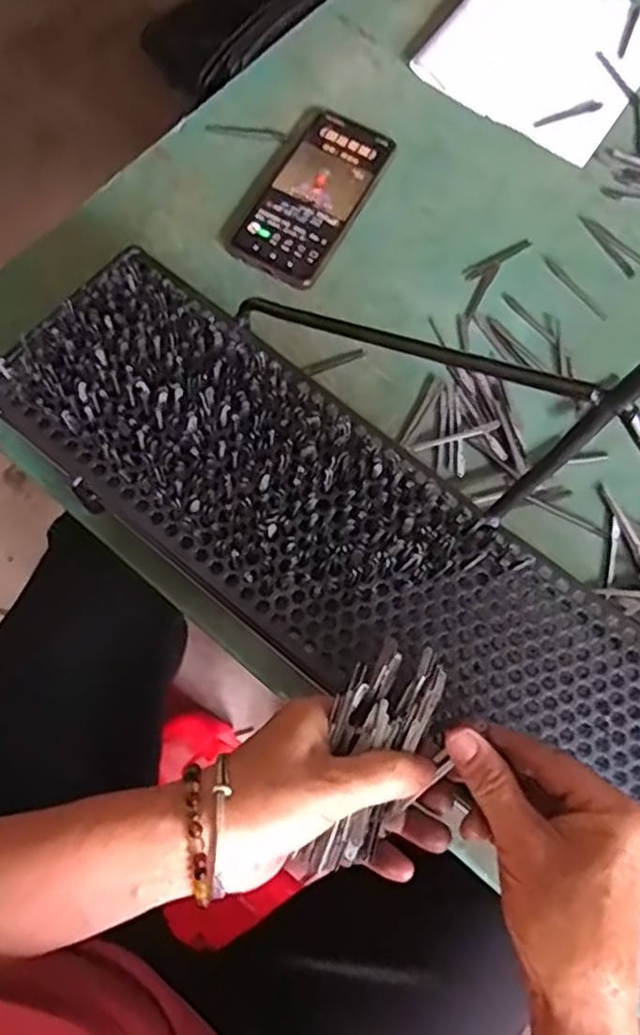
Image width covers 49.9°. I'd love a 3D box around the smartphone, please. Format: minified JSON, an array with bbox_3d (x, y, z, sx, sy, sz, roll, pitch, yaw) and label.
[{"bbox_3d":[-0.004,-0.261,0.555,0.078,0.010,0.160,30,74,7],"label":"smartphone"}]

